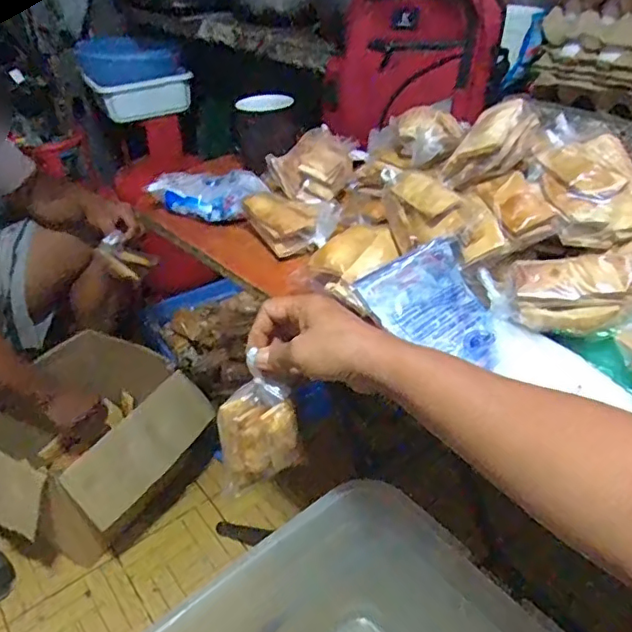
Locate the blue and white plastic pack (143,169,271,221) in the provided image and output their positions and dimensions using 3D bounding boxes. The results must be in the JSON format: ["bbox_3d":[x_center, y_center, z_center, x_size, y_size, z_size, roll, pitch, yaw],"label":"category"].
[{"bbox_3d":[-0.130,-0.160,0.710,0.147,0.045,0.084,23,42,27],"label":"blue and white plastic pack"}]

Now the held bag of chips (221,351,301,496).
[{"bbox_3d":[-0.051,0.108,0.517,0.068,0.123,0.031,-4,37,-5],"label":"held bag of chips"}]

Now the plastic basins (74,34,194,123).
[{"bbox_3d":[-0.448,-0.590,1.419,0.220,0.157,0.139,-20,41,-24],"label":"plastic basins"}]

